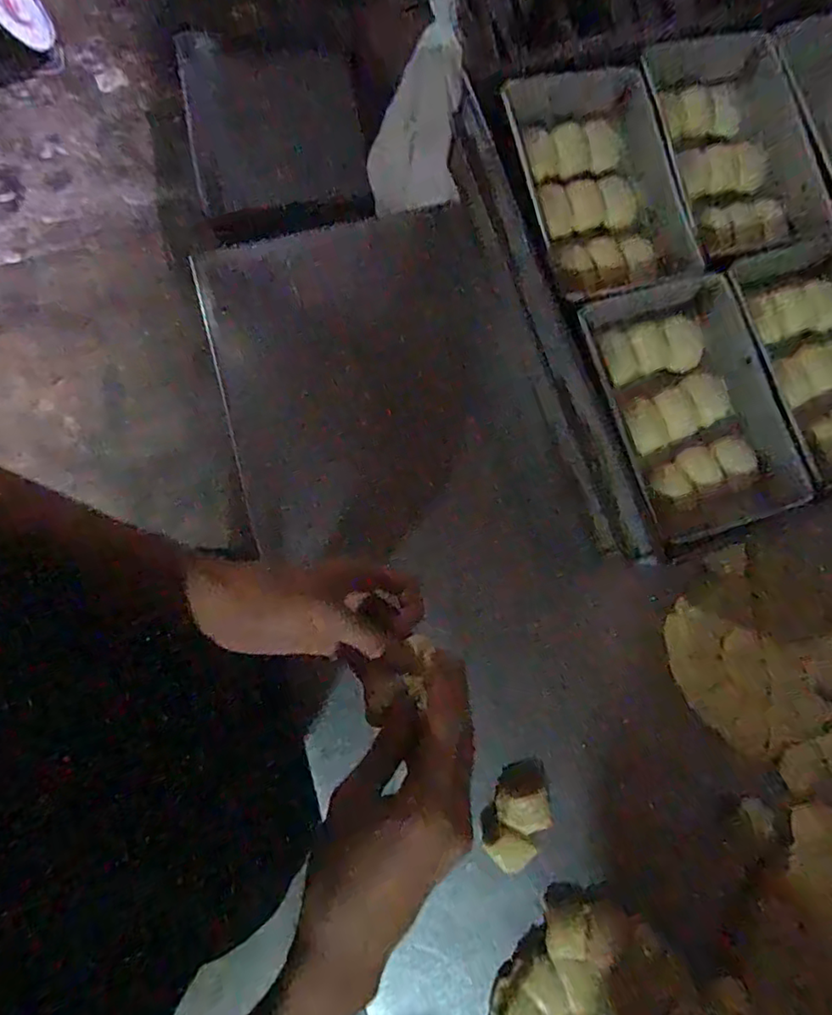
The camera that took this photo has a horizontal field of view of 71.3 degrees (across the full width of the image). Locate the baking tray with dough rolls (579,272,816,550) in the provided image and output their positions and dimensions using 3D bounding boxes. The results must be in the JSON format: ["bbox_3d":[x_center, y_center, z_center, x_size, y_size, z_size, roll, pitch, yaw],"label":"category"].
[{"bbox_3d":[0.233,-0.088,0.493,0.141,0.038,0.201,-16,83,-6],"label":"baking tray with dough rolls"}]

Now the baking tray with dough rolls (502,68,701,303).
[{"bbox_3d":[0.167,-0.282,0.518,0.140,0.048,0.208,-13,83,-6],"label":"baking tray with dough rolls"}]

